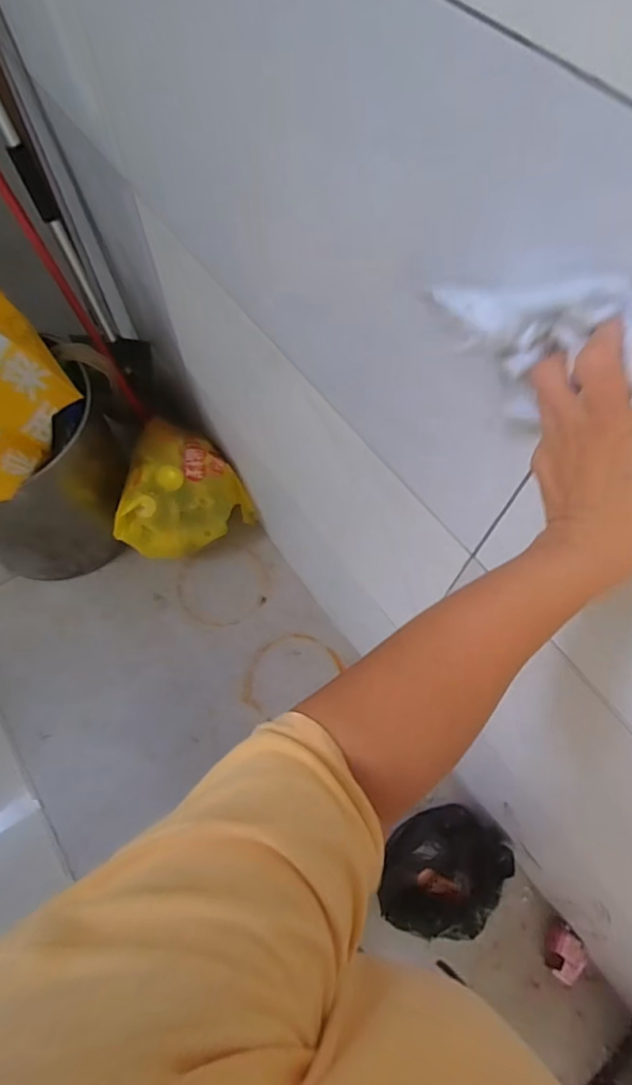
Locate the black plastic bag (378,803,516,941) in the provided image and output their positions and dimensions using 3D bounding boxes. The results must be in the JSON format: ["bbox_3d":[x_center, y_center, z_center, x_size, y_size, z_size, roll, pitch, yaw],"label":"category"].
[{"bbox_3d":[0.268,0.676,1.094,0.250,0.088,0.232,10,65,5],"label":"black plastic bag"}]

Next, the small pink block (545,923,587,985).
[{"bbox_3d":[0.504,0.832,1.067,0.081,0.033,0.081,39,70,16],"label":"small pink block"}]

